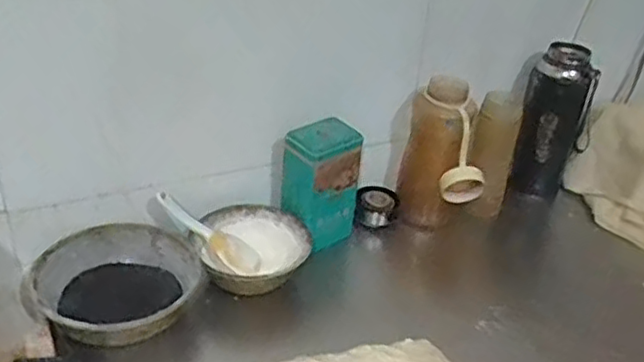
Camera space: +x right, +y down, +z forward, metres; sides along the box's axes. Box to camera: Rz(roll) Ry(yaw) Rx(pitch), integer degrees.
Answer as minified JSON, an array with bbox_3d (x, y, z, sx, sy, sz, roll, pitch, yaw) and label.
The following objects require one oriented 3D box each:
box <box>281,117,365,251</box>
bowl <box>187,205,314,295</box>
[{"bbox_3d":[-0.003,0.000,0.909,0.079,0.159,0.088,30,40,36],"label":"box"},{"bbox_3d":[-0.090,0.093,0.868,0.141,0.060,0.132,3,31,-2],"label":"bowl"}]

